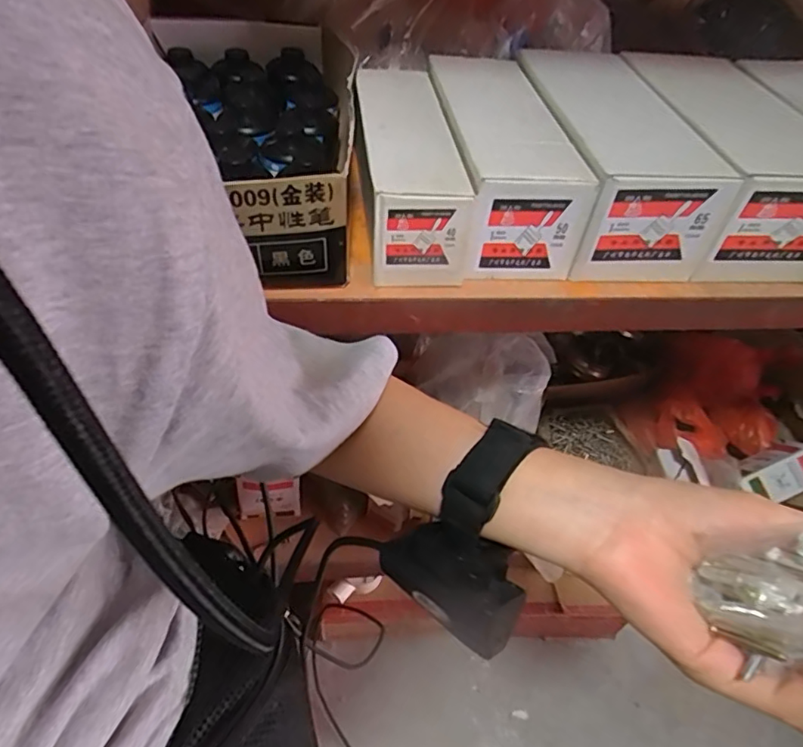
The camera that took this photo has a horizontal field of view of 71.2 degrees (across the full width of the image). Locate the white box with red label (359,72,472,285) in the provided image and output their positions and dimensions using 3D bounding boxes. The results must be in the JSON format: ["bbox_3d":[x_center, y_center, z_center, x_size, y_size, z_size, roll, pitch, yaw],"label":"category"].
[{"bbox_3d":[0.000,-0.156,0.422,0.063,0.070,0.193,-3,48,-8],"label":"white box with red label"}]

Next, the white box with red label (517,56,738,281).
[{"bbox_3d":[0.158,-0.175,0.448,0.101,0.079,0.213,-3,48,-8],"label":"white box with red label"}]

